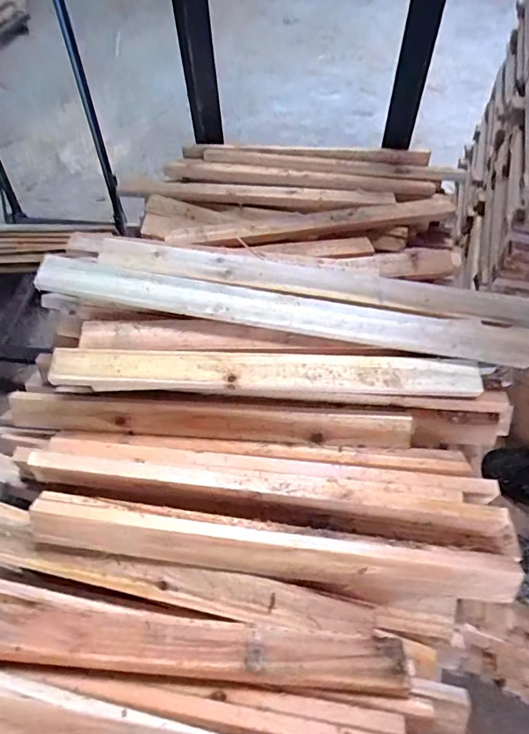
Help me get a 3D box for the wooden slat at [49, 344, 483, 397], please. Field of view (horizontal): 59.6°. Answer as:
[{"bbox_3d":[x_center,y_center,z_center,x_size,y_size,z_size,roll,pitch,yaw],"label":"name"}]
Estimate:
[{"bbox_3d":[0.002,-0.003,0.550,0.494,0.027,0.054,1,57,1],"label":"wooden slat"}]

